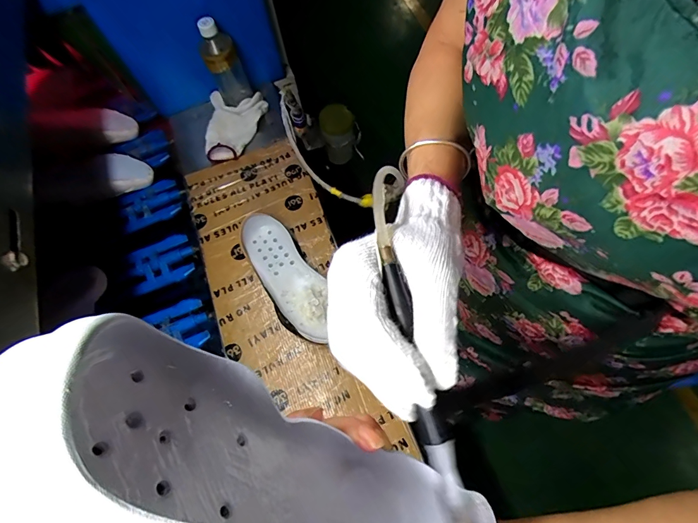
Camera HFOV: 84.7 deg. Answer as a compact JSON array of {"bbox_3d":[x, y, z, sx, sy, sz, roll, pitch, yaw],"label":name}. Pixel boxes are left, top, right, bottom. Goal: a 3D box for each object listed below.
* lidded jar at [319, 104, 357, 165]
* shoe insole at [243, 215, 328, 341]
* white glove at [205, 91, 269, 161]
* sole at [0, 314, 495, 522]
[{"bbox_3d":[-0.021,-0.276,0.857,0.073,0.135,0.068,-1,68,3],"label":"lidded jar"},{"bbox_3d":[-0.102,0.022,0.632,0.082,0.044,0.238,-35,70,-11],"label":"shoe insole"},{"bbox_3d":[-0.215,-0.259,0.734,0.097,0.049,0.133,2,68,4],"label":"white glove"},{"bbox_3d":[-0.023,0.096,0.163,0.041,0.230,0.081,-39,32,23],"label":"sole"}]

